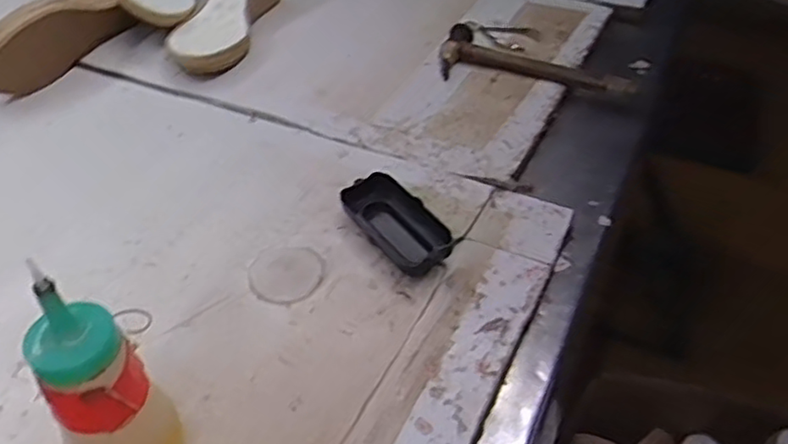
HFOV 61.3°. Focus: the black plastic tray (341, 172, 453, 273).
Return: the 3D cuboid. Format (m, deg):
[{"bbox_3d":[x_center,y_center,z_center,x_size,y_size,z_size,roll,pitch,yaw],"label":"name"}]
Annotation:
[{"bbox_3d":[0.001,0.002,0.567,0.048,0.030,0.111,-26,49,-25],"label":"black plastic tray"}]

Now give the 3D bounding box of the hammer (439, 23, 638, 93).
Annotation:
[{"bbox_3d":[0.167,-0.187,0.782,0.222,0.027,0.088,12,45,12],"label":"hammer"}]

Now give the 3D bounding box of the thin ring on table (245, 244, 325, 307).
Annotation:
[{"bbox_3d":[-0.088,0.041,0.543,0.062,0.004,0.061,30,51,28],"label":"thin ring on table"}]

